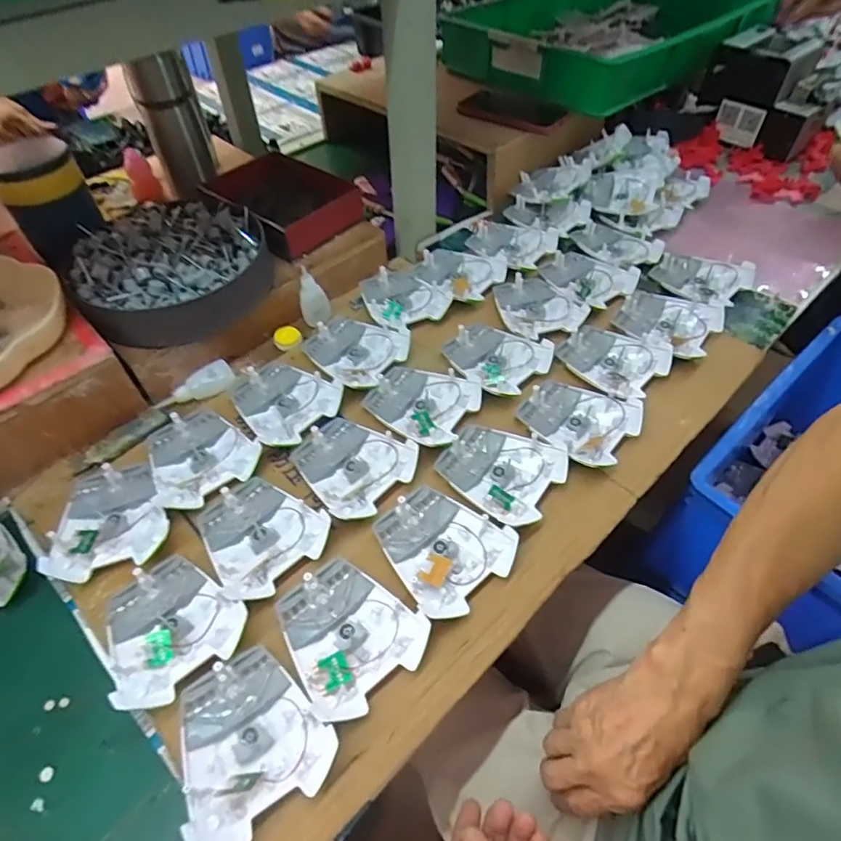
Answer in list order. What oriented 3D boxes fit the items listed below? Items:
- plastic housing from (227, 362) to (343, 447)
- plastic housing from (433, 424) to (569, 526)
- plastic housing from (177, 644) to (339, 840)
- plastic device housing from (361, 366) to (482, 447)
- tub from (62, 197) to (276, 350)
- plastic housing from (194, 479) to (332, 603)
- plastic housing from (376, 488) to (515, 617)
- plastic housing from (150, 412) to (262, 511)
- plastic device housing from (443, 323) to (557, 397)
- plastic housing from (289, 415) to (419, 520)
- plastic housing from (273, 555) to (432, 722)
[{"bbox_3d":[-0.155,-0.026,0.579,0.117,0.018,0.094,29,57,22],"label":"plastic housing"},{"bbox_3d":[0.075,0.046,0.516,0.107,0.019,0.091,28,56,21],"label":"plastic housing"},{"bbox_3d":[-0.122,0.219,0.380,0.096,0.017,0.108,-27,56,-20],"label":"plastic housing"},{"bbox_3d":[0.001,-0.021,0.569,0.109,0.015,0.090,28,56,21],"label":"plastic device housing"},{"bbox_3d":[-0.277,-0.171,0.626,0.198,0.079,0.211,-2,51,-1],"label":"tub"},{"bbox_3d":[-0.145,0.096,0.482,0.109,0.018,0.096,37,60,26],"label":"plastic housing"},{"bbox_3d":[0.016,0.107,0.471,0.109,0.016,0.095,37,60,26],"label":"plastic housing"},{"bbox_3d":[-0.221,0.032,0.539,0.098,0.018,0.106,-31,57,-23],"label":"plastic housing"},{"bbox_3d":[0.082,-0.072,0.604,0.105,0.016,0.096,30,57,22],"label":"plastic device housing"},{"bbox_3d":[-0.069,0.041,0.524,0.109,0.017,0.095,29,57,22],"label":"plastic housing"},{"bbox_3d":[-0.059,0.164,0.428,0.096,0.015,0.110,-33,58,-24],"label":"plastic housing"}]

